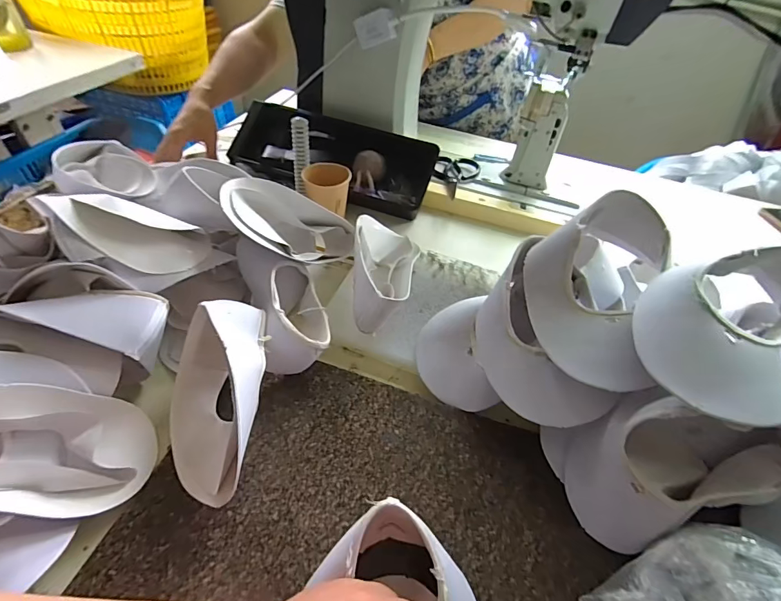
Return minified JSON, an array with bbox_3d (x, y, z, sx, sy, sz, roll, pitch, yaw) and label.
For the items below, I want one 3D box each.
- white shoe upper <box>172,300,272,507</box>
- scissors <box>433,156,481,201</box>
[{"bbox_3d":[-0.169,0.087,0.381,0.093,0.095,0.176,0,48,-6],"label":"white shoe upper"},{"bbox_3d":[0.123,-0.235,0.754,0.085,0.015,0.170,13,47,6],"label":"scissors"}]

